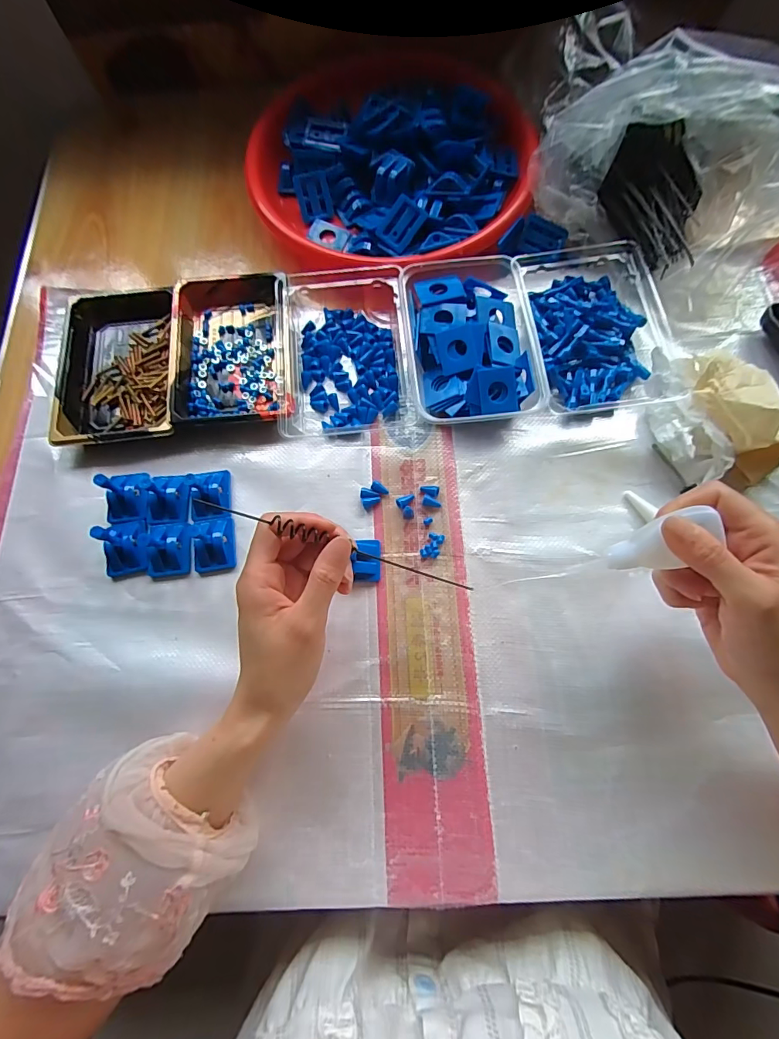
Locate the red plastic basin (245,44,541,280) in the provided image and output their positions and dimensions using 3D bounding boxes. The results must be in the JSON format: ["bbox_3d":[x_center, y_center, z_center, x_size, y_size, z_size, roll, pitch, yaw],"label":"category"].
[{"bbox_3d":[0.001,-0.386,0.473,0.286,0.058,0.286,-1,72,2],"label":"red plastic basin"}]

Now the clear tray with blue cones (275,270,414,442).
[{"bbox_3d":[-0.043,-0.165,0.415,0.117,0.029,0.183,-6,72,0],"label":"clear tray with blue cones"}]

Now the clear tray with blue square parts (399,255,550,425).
[{"bbox_3d":[0.071,-0.162,0.405,0.110,0.035,0.169,-5,72,0],"label":"clear tray with blue square parts"}]

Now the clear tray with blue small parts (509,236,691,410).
[{"bbox_3d":[0.185,-0.183,0.409,0.121,0.034,0.182,-7,72,0],"label":"clear tray with blue small parts"}]

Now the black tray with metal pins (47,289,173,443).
[{"bbox_3d":[-0.258,-0.144,0.420,0.109,0.021,0.157,-7,72,0],"label":"black tray with metal pins"}]

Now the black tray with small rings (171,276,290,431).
[{"bbox_3d":[-0.148,-0.163,0.419,0.103,0.026,0.164,-5,72,1],"label":"black tray with small rings"}]

